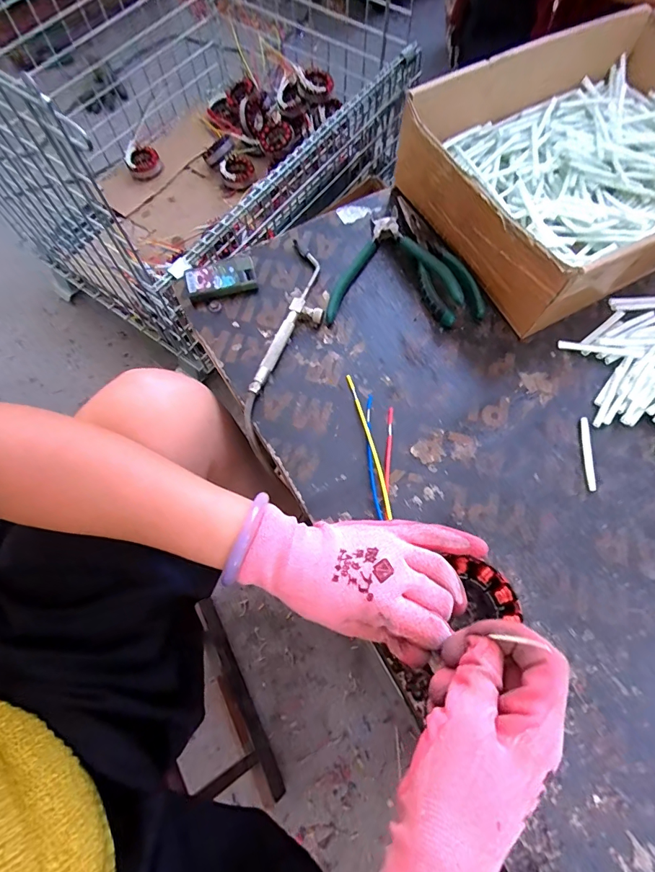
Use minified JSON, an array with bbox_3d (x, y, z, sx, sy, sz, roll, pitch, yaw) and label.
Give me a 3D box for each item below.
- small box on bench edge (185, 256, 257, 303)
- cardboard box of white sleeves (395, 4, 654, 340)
[{"bbox_3d":[-0.105,-0.156,0.420,0.067,0.017,0.038,-18,70,-7],"label":"small box on bench edge"},{"bbox_3d":[0.269,-0.271,0.431,0.337,0.096,0.240,-27,71,-11],"label":"cardboard box of white sleeves"}]

